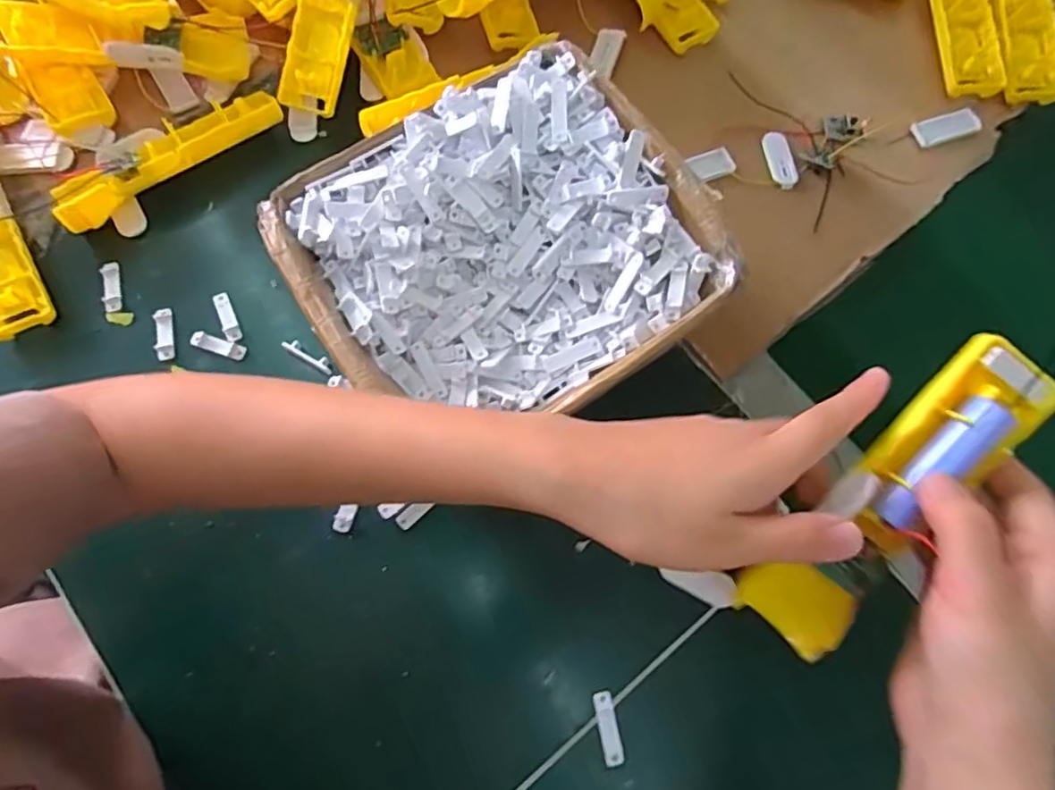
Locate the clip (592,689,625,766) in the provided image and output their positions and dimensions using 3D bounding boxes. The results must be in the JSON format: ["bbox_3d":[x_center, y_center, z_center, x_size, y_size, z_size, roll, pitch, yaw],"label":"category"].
[{"bbox_3d":[0.046,0.188,0.348,0.011,0.005,0.037,-10,74,-5],"label":"clip"}]

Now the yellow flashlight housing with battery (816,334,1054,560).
[{"bbox_3d":[0.178,0.022,0.264,0.042,0.016,0.100,45,97,11],"label":"yellow flashlight housing with battery"}]

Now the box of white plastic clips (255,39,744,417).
[{"bbox_3d":[-0.018,-0.083,0.389,0.227,0.083,0.198,-28,76,-10],"label":"box of white plastic clips"}]

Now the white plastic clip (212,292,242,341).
[{"bbox_3d":[-0.207,-0.054,0.422,0.011,0.004,0.037,-23,75,-8],"label":"white plastic clip"}]

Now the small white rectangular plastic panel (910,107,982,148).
[{"bbox_3d":[0.332,-0.212,0.484,0.058,0.004,0.022,-18,75,-7],"label":"small white rectangular plastic panel"}]

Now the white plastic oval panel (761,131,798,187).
[{"bbox_3d":[0.193,-0.181,0.469,0.022,0.004,0.048,-6,73,-4],"label":"white plastic oval panel"}]

